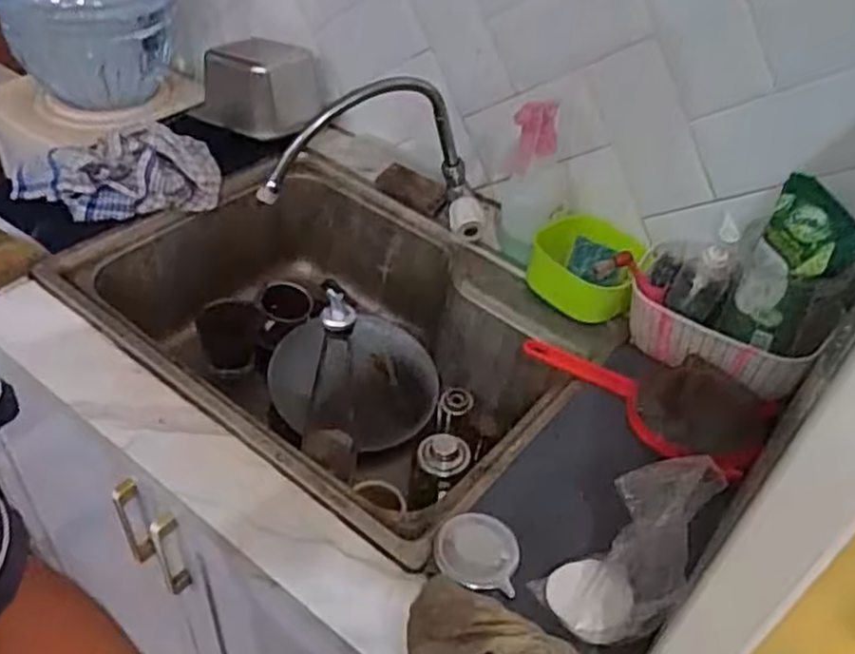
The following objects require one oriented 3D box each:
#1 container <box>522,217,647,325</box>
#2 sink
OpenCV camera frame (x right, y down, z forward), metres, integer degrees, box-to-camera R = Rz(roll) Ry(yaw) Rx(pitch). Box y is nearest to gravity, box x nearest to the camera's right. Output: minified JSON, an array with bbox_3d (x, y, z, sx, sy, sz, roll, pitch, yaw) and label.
[{"bbox_3d":[0.185,-0.069,0.909,0.129,0.097,0.097,19,44,12],"label":"container"},{"bbox_3d":[-0.121,0.041,0.952,0.566,0.214,0.413,32,48,24],"label":"sink"}]

